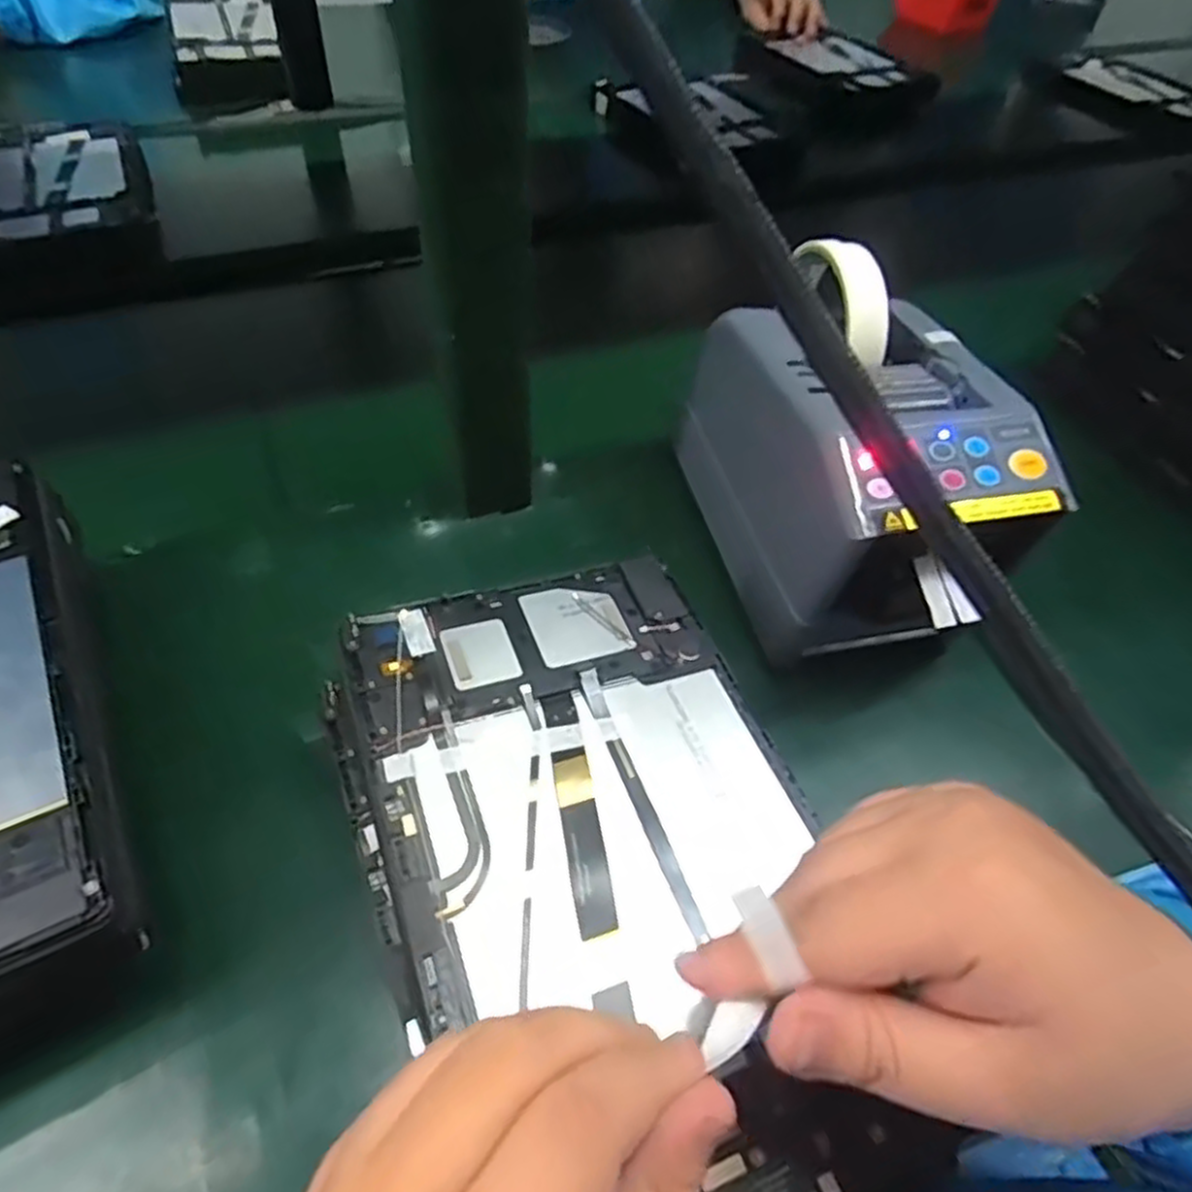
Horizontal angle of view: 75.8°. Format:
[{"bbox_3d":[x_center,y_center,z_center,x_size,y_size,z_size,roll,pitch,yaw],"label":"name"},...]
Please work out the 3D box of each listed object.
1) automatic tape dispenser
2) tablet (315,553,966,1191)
[{"bbox_3d":[0.131,-0.053,0.401,0.111,0.154,0.203,-9,52,-10],"label":"automatic tape dispenser"},{"bbox_3d":[0.004,0.087,0.265,0.153,0.015,0.241,-18,55,-17],"label":"tablet"}]

